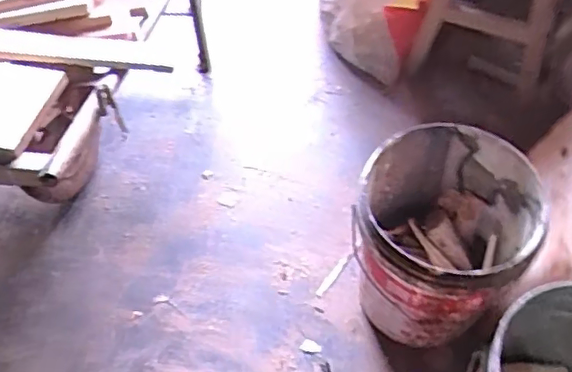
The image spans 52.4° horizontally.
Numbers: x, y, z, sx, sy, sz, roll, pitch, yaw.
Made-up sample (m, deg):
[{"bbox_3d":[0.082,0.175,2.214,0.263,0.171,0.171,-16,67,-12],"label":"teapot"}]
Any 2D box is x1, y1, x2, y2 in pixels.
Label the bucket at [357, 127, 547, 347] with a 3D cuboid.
[{"bbox_3d":[0.284,0.117,1.077,0.288,0.345,0.294,-2,56,3],"label":"bucket"}]

